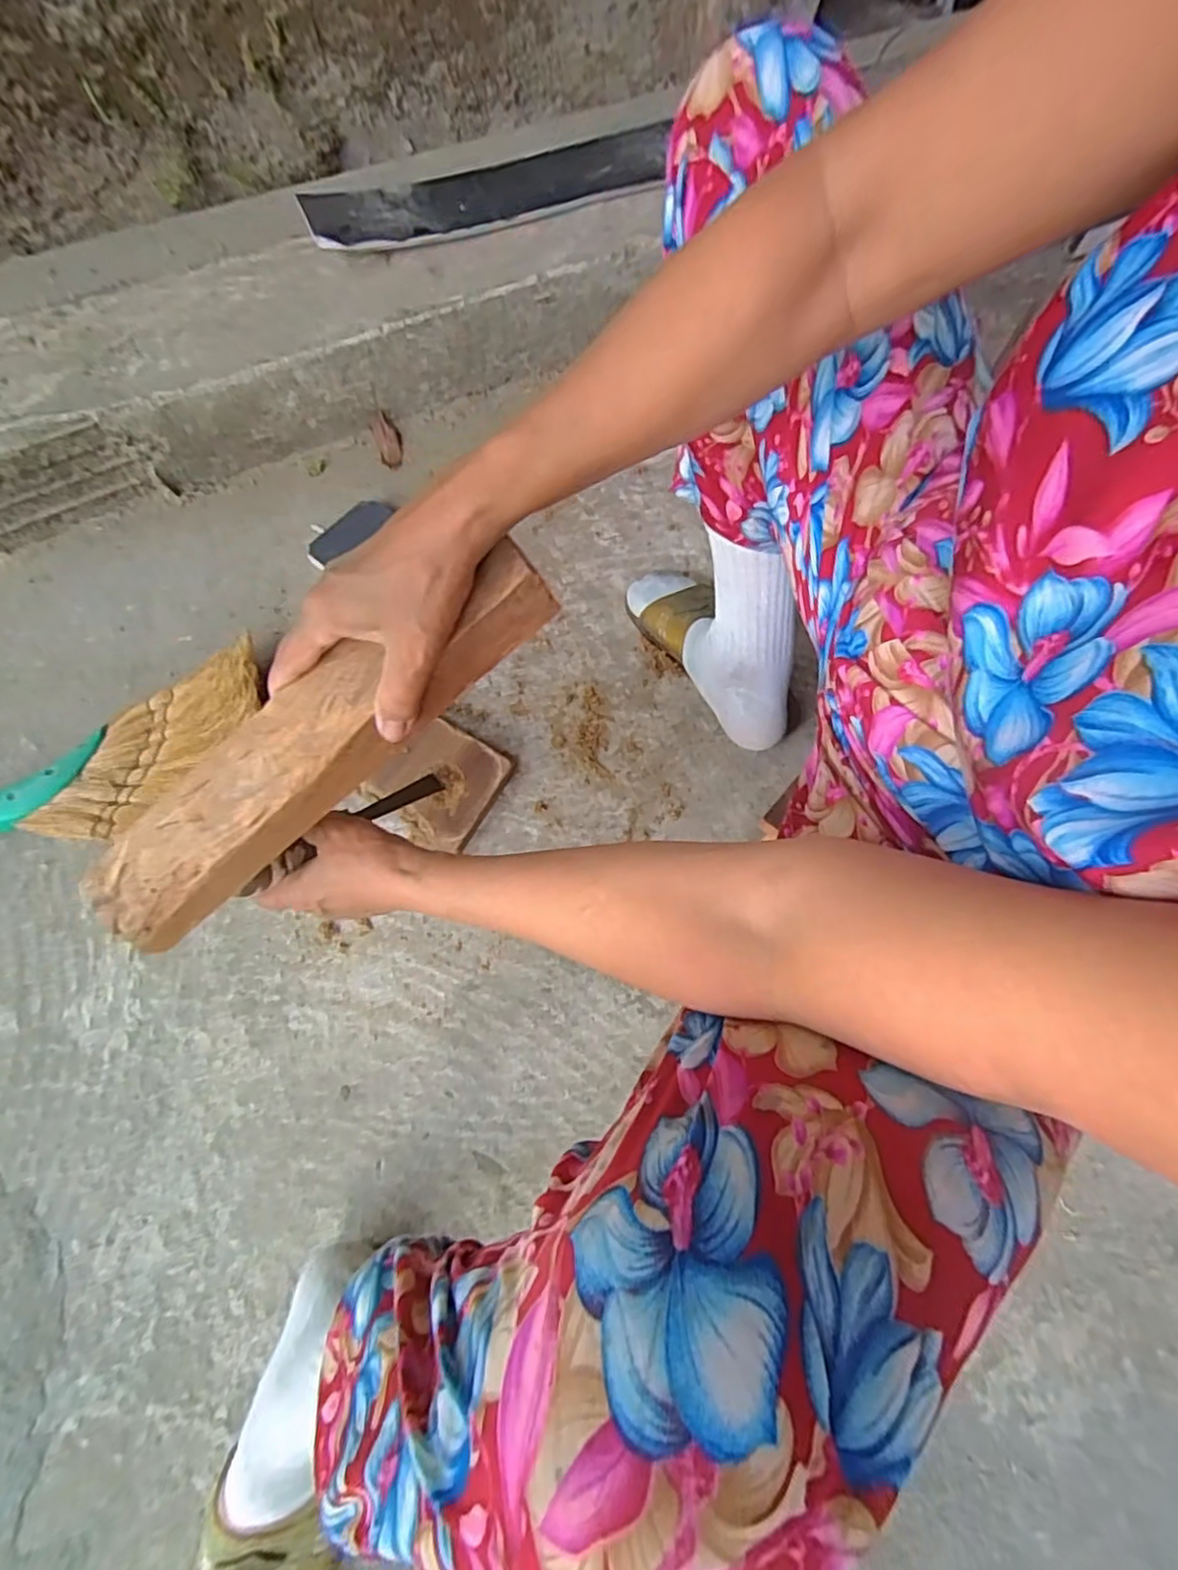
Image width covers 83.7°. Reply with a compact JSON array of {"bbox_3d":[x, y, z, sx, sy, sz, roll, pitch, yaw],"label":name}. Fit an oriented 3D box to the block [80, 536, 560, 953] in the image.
[{"bbox_3d":[-0.150,-0.021,0.364,0.300,0.036,0.061,-37,74,4],"label":"block"}]

